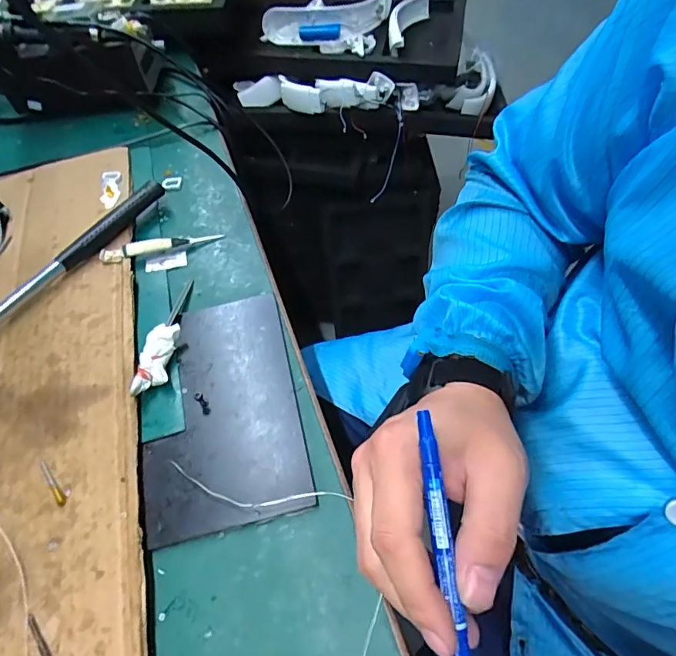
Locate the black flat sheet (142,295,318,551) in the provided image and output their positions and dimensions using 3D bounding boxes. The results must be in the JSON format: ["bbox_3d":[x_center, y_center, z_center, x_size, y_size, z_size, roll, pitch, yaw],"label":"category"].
[{"bbox_3d":[-0.090,0.055,0.355,0.112,0.010,0.187,-13,55,-5],"label":"black flat sheet"}]

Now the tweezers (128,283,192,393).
[{"bbox_3d":[-0.145,0.001,0.390,0.024,0.021,0.124,1,55,1],"label":"tweezers"}]

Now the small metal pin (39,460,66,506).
[{"bbox_3d":[-0.199,0.107,0.320,0.006,0.004,0.040,-34,62,-21],"label":"small metal pin"}]

